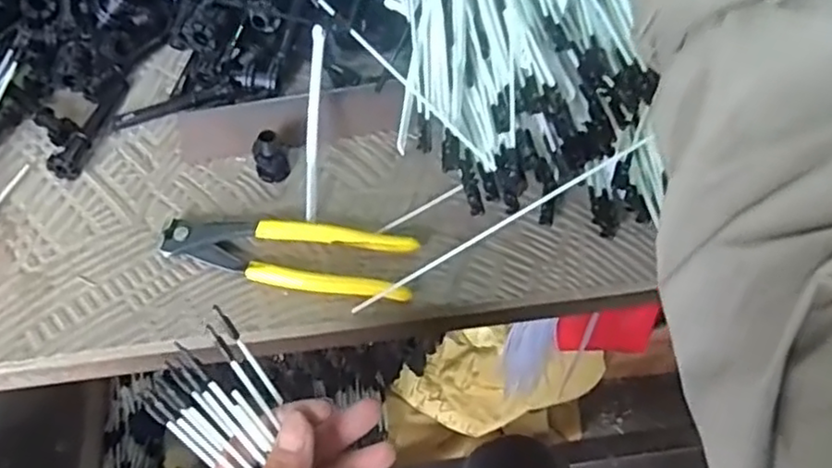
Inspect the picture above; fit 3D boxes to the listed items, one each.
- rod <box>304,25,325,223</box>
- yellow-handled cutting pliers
[{"bbox_3d":[-0.070,-0.076,0.471,0.009,0.010,0.137,2,81,-1],"label":"rod"},{"bbox_3d":[-0.081,0.012,0.445,0.158,0.014,0.047,8,58,3],"label":"yellow-handled cutting pliers"}]

